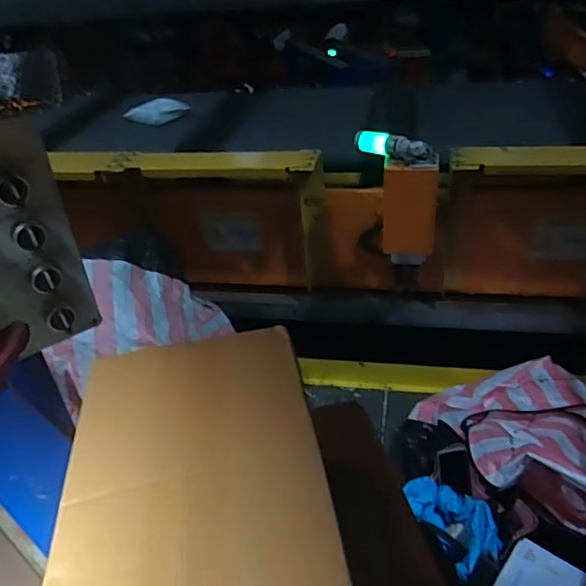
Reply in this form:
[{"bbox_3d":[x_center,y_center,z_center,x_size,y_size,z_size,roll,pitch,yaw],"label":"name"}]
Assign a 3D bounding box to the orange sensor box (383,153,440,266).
[{"bbox_3d":[0.305,-0.210,1.484,0.134,0.283,0.060,1,36,8],"label":"orange sensor box"}]

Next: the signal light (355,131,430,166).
[{"bbox_3d":[0.244,-0.369,1.426,0.197,0.053,0.050,15,40,26],"label":"signal light"}]

